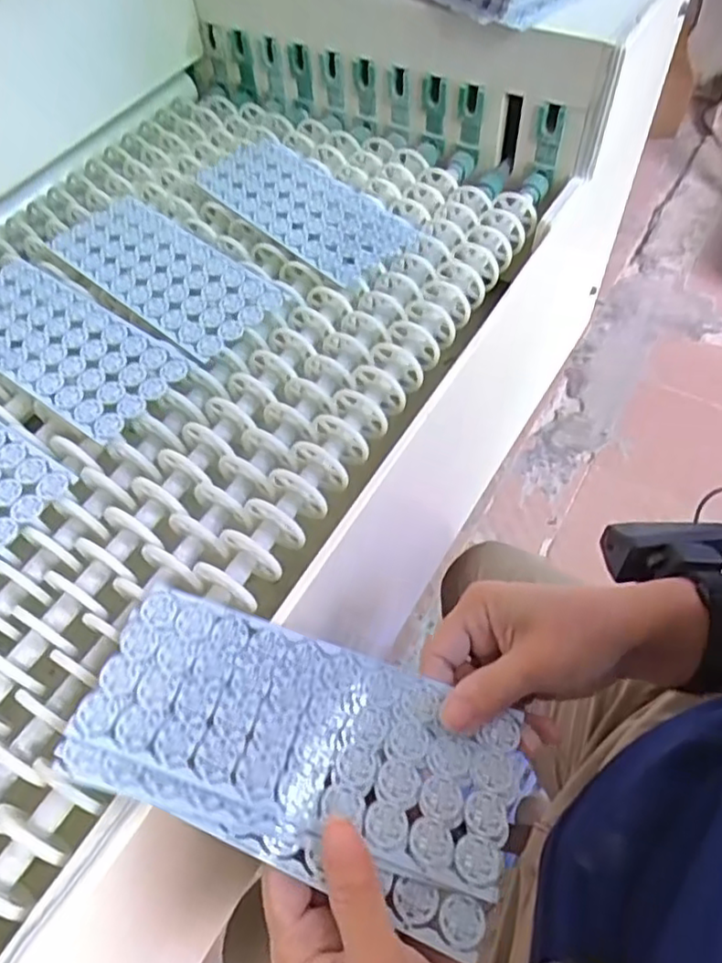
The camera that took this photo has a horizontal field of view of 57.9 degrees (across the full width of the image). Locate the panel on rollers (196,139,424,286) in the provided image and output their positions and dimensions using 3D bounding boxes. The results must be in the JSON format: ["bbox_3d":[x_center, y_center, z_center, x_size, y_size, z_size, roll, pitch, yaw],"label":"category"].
[{"bbox_3d":[-0.050,-0.234,0.533,0.096,0.006,0.213,-38,62,-20],"label":"panel on rollers"}]

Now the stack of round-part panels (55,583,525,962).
[{"bbox_3d":[-0.030,0.120,0.302,0.200,0.010,0.096,19,60,10],"label":"stack of round-part panels"}]

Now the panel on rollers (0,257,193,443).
[{"bbox_3d":[-0.215,-0.102,0.456,0.200,0.004,0.085,31,64,21],"label":"panel on rollers"}]

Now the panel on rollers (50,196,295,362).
[{"bbox_3d":[-0.150,-0.166,0.495,0.199,0.004,0.090,37,66,24],"label":"panel on rollers"}]

